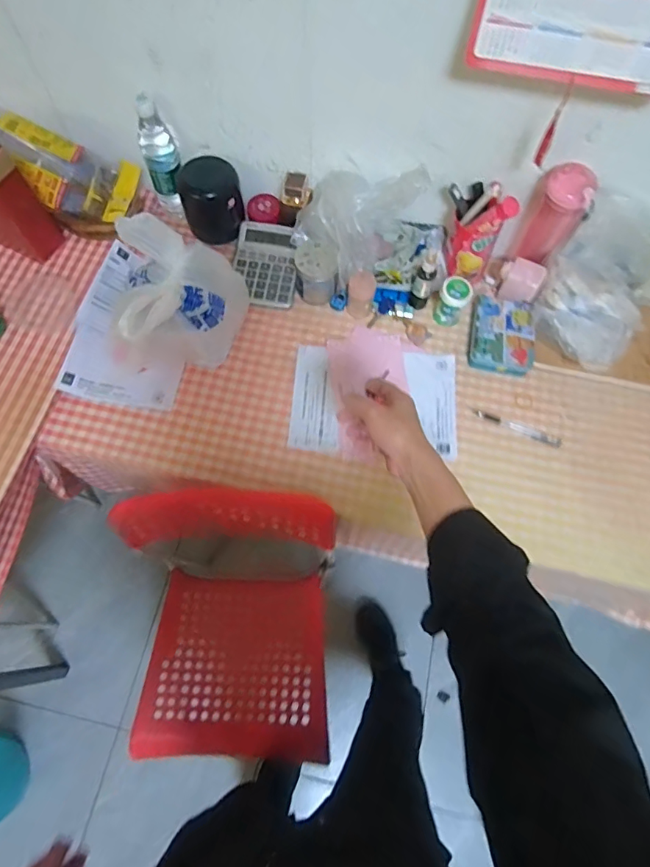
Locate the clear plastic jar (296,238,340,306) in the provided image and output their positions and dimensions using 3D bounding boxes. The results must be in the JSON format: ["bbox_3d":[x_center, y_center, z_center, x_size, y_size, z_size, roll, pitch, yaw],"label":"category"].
[{"bbox_3d":[-0.017,-0.311,0.912,0.074,0.094,0.085,-4,68,-3],"label":"clear plastic jar"}]

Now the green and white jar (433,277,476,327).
[{"bbox_3d":[0.238,-0.243,0.896,0.054,0.094,0.056,1,68,-1],"label":"green and white jar"}]

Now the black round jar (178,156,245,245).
[{"bbox_3d":[-0.220,-0.459,0.946,0.111,0.100,0.114,1,68,-1],"label":"black round jar"}]

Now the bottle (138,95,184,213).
[{"bbox_3d":[-0.313,-0.522,0.927,0.061,0.213,0.061,-11,69,-6],"label":"bottle"}]

